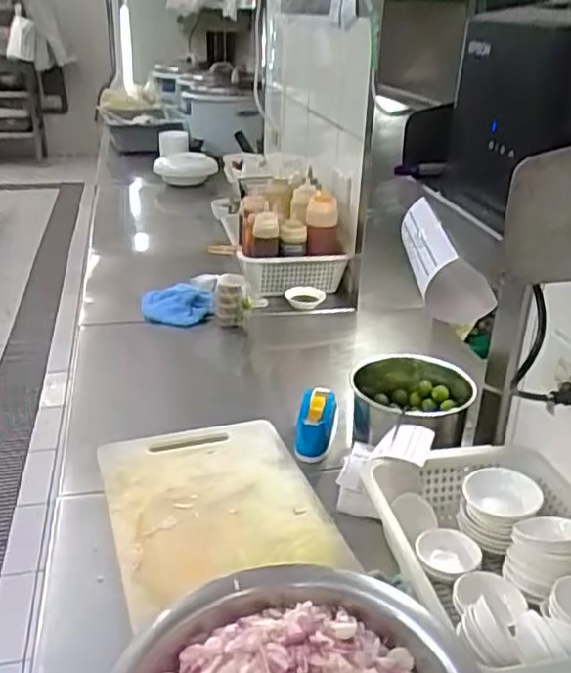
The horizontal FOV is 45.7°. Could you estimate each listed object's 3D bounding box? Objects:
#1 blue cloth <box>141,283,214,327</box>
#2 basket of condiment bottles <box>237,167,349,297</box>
[{"bbox_3d":[-0.223,-0.065,1.403,0.145,0.079,0.040,0,25,-3],"label":"blue cloth"},{"bbox_3d":[0.009,-0.229,1.555,0.228,0.229,0.254,0,25,-2],"label":"basket of condiment bottles"}]

